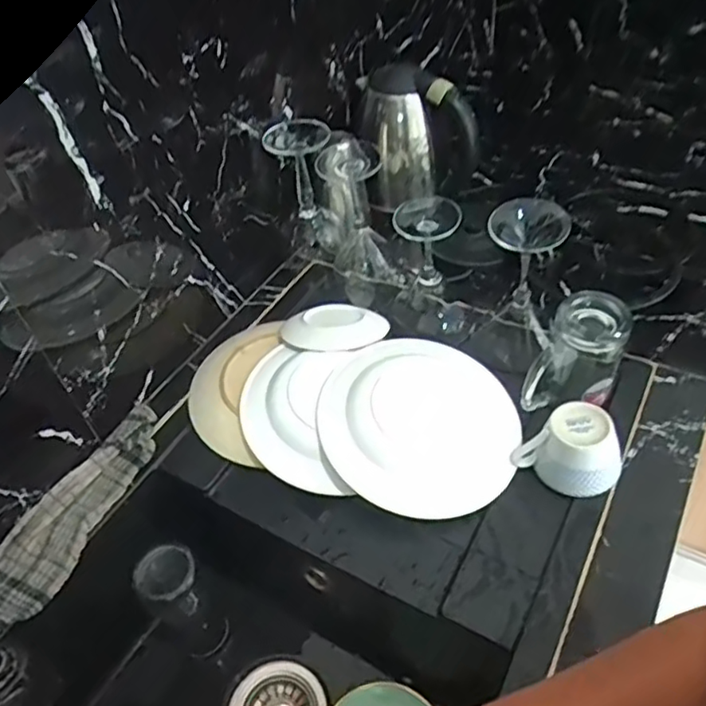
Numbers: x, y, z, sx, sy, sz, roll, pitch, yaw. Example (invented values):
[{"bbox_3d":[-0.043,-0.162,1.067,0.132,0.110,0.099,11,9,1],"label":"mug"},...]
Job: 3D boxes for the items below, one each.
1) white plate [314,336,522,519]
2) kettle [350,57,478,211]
[{"bbox_3d":[0.072,0.075,0.706,0.213,0.022,0.200,5,55,-8],"label":"white plate"},{"bbox_3d":[0.097,-0.342,0.991,0.181,0.204,0.109,-2,46,4],"label":"kettle"}]

